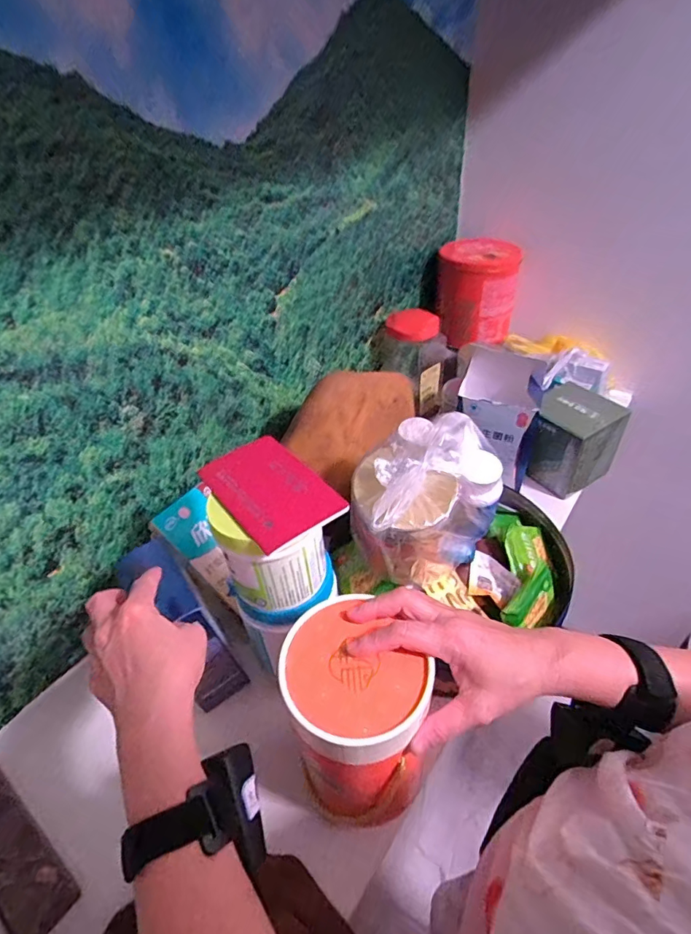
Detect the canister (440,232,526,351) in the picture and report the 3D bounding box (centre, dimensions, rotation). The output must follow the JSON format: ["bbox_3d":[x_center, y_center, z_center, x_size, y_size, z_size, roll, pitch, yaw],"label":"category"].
[{"bbox_3d":[0.251,-0.333,0.901,0.133,0.155,0.123,13,44,19],"label":"canister"}]

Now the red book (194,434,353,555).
[{"bbox_3d":[-0.064,0.018,0.410,0.079,0.007,0.127,-29,47,-26],"label":"red book"}]

